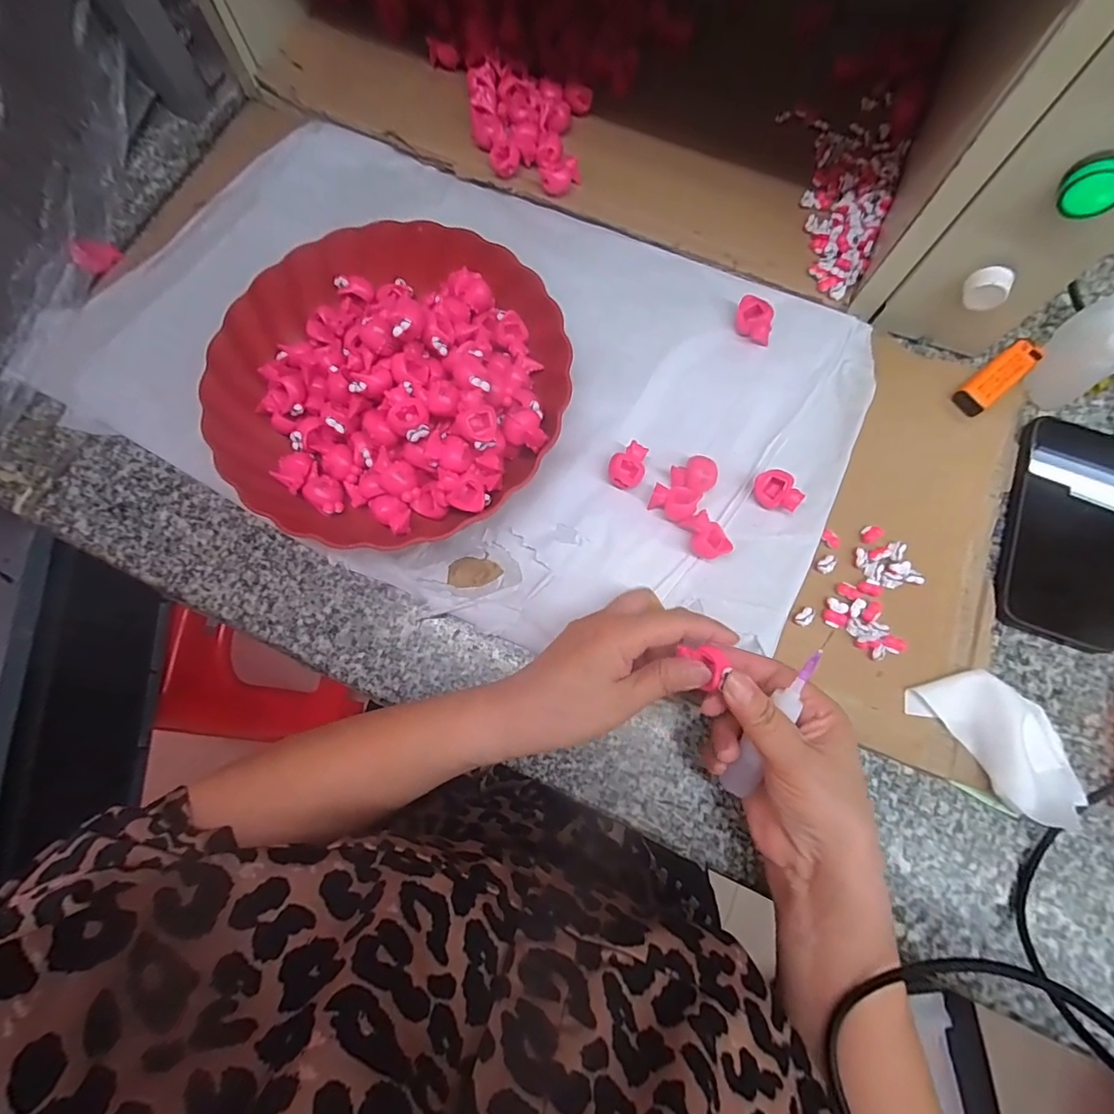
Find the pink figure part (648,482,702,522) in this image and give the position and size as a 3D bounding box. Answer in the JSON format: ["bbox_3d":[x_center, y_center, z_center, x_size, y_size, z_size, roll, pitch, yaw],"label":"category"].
[{"bbox_3d":[0.080,-0.037,0.359,0.031,0.020,0.024,28,80,6],"label":"pink figure part"}]

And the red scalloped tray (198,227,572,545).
[{"bbox_3d":[-0.115,-0.127,0.367,0.243,0.061,0.238,-3,78,0],"label":"red scalloped tray"}]

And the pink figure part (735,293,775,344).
[{"bbox_3d":[0.151,-0.181,0.396,0.025,0.015,0.033,2,78,1],"label":"pink figure part"}]

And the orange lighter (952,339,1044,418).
[{"bbox_3d":[0.337,-0.139,0.393,0.083,0.011,0.024,-40,81,-7],"label":"orange lighter"}]

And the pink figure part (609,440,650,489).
[{"bbox_3d":[0.051,-0.064,0.366,0.024,0.016,0.031,28,80,6],"label":"pink figure part"}]

